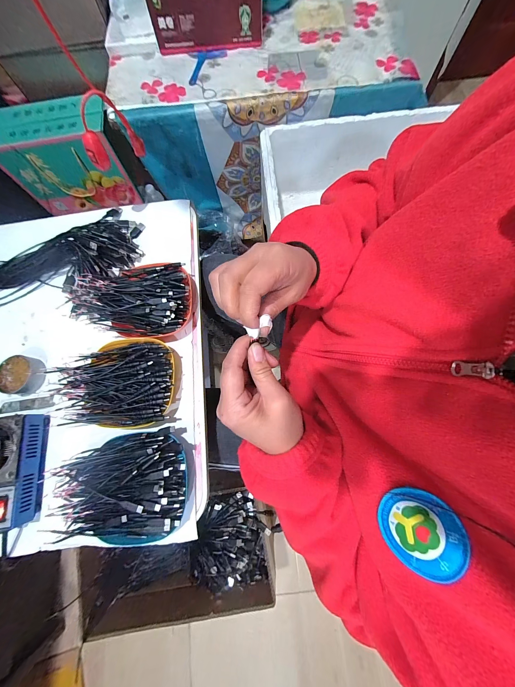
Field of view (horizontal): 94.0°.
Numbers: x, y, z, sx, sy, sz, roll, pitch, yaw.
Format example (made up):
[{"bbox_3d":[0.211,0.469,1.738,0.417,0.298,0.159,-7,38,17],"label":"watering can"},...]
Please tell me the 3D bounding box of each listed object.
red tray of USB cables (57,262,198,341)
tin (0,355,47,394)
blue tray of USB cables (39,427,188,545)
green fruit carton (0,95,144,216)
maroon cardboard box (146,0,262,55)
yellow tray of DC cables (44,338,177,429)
[{"bbox_3d":[-0.205,-0.075,0.415,0.186,0.064,0.131,1,75,3],"label":"red tray of USB cables"},{"bbox_3d":[-0.402,0.054,0.411,0.073,0.026,0.063,8,75,4],"label":"tin"},{"bbox_3d":[-0.185,0.202,0.340,0.170,0.054,0.138,-8,75,0],"label":"blue tray of USB cables"},{"bbox_3d":[-0.584,-0.575,0.763,0.319,0.233,0.145,-9,75,0],"label":"green fruit carton"},{"bbox_3d":[-0.115,-0.737,0.552,0.248,0.099,0.030,-5,75,1],"label":"maroon cardboard box"},{"bbox_3d":[-0.212,0.059,0.377,0.164,0.052,0.133,1,75,2],"label":"yellow tray of DC cables"}]

